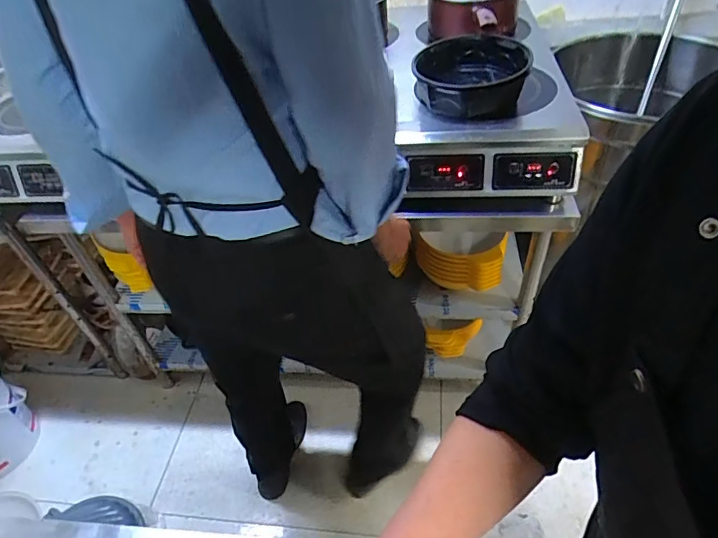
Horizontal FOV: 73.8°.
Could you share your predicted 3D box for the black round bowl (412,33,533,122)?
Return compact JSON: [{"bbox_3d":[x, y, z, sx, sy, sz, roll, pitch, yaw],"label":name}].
[{"bbox_3d":[0.224,-0.383,0.934,0.193,0.098,0.237,12,47,18],"label":"black round bowl"}]

